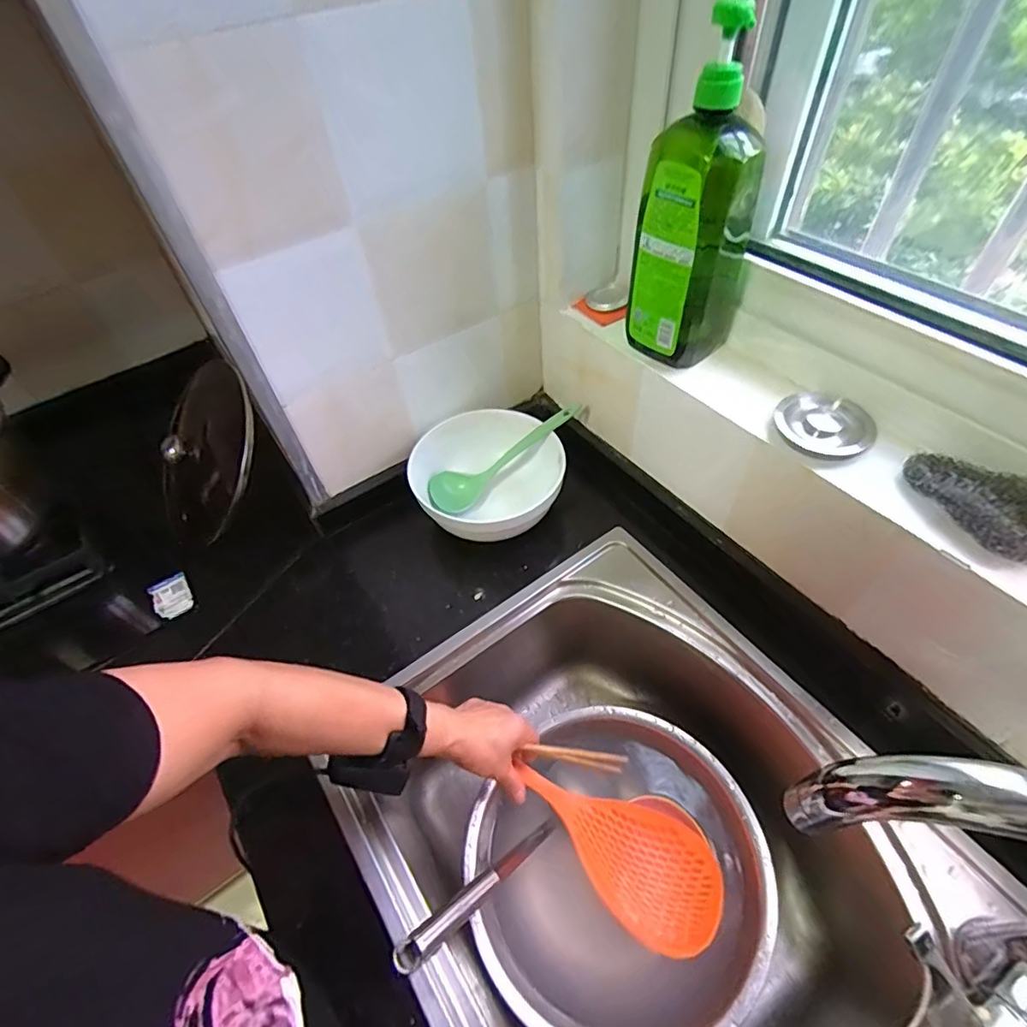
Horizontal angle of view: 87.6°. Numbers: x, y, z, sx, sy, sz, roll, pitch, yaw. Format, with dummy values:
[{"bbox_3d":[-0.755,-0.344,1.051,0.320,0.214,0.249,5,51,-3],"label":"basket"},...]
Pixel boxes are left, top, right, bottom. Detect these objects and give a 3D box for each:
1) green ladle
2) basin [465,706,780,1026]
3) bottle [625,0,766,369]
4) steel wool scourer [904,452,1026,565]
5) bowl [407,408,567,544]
[{"bbox_3d":[-0.012,-0.078,0.722,0.230,0.040,0.051,-35,53,5],"label":"green ladle"},{"bbox_3d":[0.111,0.389,0.593,0.306,0.103,0.300,-3,50,4],"label":"basin"},{"bbox_3d":[0.173,-0.275,0.501,0.096,0.260,0.077,-31,54,-18],"label":"bottle"},{"bbox_3d":[0.372,-0.010,0.428,0.056,0.032,0.109,-25,53,-14],"label":"steel wool scourer"},{"bbox_3d":[-0.028,-0.039,0.709,0.189,0.095,0.189,-3,50,4],"label":"bowl"}]

